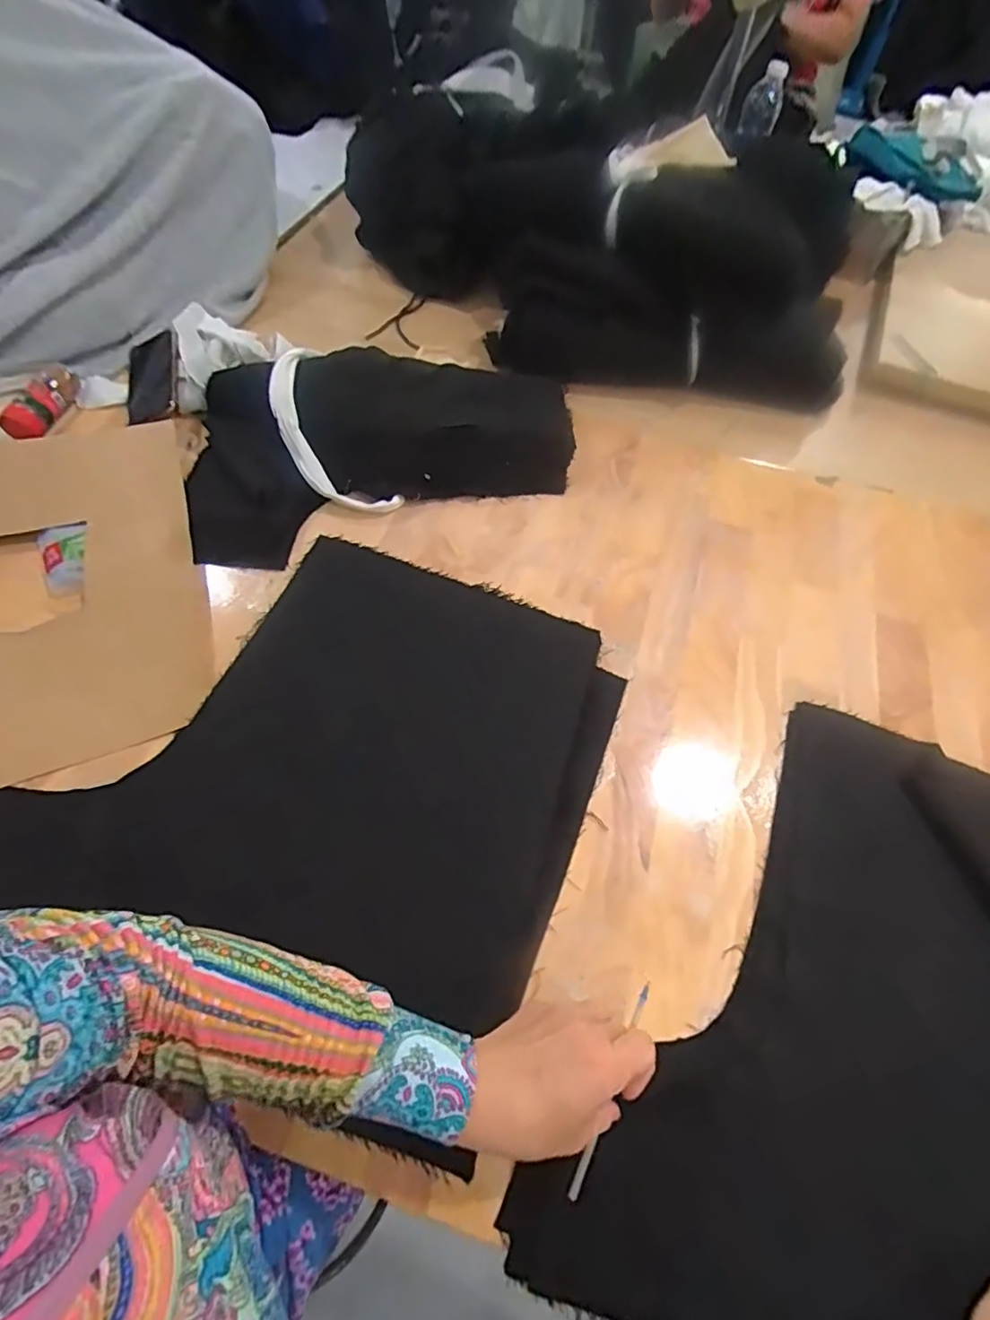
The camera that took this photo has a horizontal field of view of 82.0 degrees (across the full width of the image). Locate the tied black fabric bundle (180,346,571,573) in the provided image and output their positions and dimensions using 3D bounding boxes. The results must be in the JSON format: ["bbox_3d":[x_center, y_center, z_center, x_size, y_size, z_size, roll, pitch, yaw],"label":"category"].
[{"bbox_3d":[-0.128,-0.257,0.656,0.440,0.074,0.253,-10,60,-8],"label":"tied black fabric bundle"}]

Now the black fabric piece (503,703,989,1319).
[{"bbox_3d":[0.294,0.244,0.406,0.417,0.052,0.448,19,58,10],"label":"black fabric piece"}]

